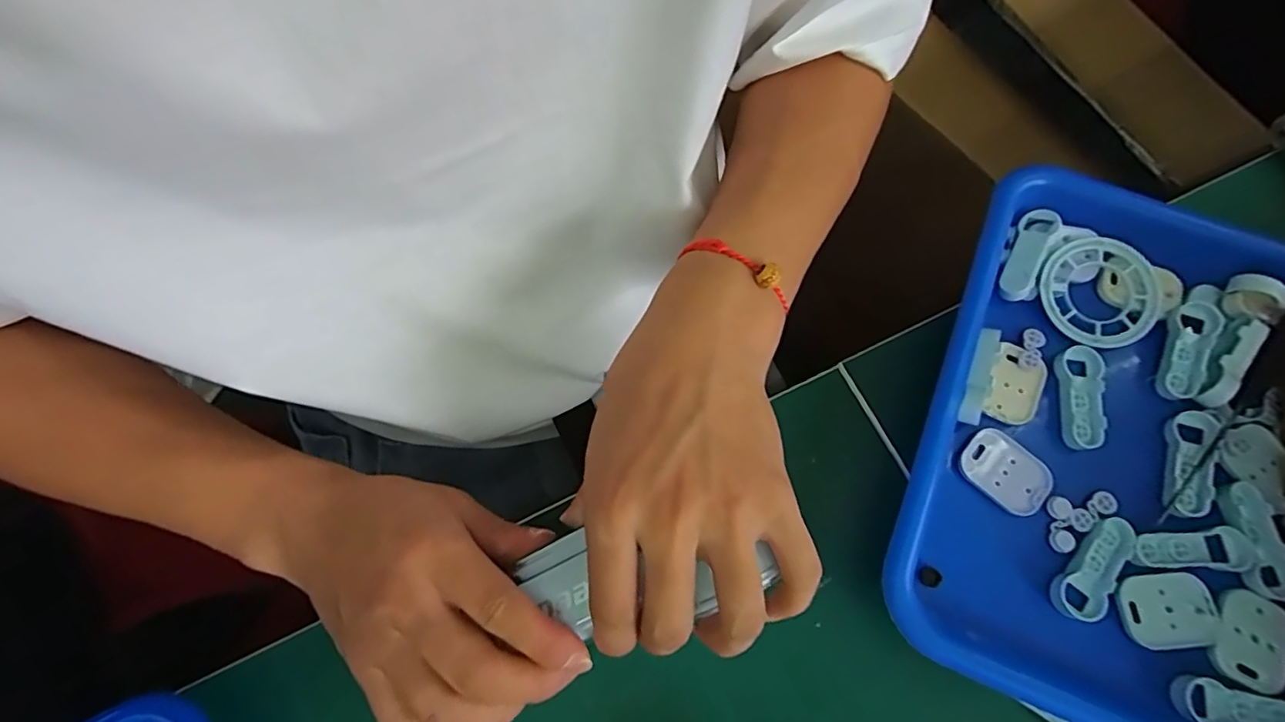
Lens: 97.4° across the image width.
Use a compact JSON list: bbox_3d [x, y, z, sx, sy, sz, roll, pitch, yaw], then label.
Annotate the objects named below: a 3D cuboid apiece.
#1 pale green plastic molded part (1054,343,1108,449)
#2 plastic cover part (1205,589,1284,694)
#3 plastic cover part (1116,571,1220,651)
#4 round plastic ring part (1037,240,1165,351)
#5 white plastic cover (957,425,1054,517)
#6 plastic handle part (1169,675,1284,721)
[{"bbox_3d":[0.214,0.017,0.276,0.017,0.012,0.052,7,72,2],"label":"pale green plastic molded part"},{"bbox_3d":[0.259,0.118,0.238,0.030,0.004,0.038,22,73,6],"label":"plastic cover part"},{"bbox_3d":[0.228,0.109,0.246,0.037,0.007,0.031,-8,73,-3],"label":"plastic cover part"},{"bbox_3d":[0.233,-0.035,0.288,0.051,0.014,0.057,-35,76,-11],"label":"round plastic ring part"},{"bbox_3d":[0.172,0.052,0.267,0.040,0.005,0.030,41,76,11],"label":"white plastic cover"},{"bbox_3d":[0.244,0.141,0.230,0.045,0.009,0.018,6,72,1],"label":"plastic handle part"}]

